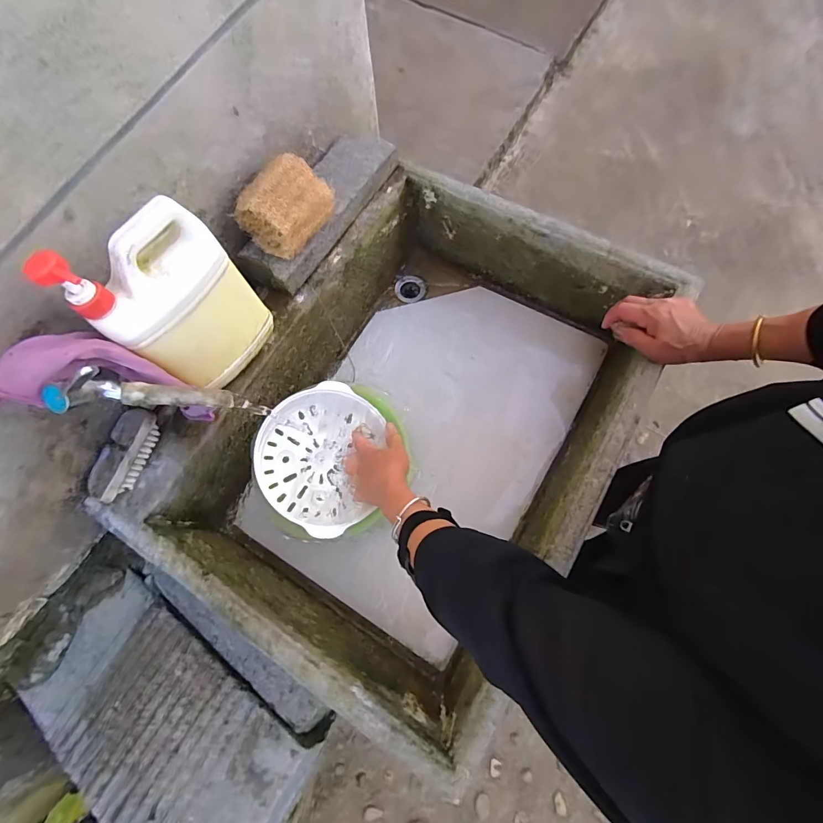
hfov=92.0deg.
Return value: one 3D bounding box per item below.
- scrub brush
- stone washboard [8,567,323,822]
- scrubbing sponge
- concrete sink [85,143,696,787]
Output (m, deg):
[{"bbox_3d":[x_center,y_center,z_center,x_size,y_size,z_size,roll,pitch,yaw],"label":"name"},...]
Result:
[{"bbox_3d":[-0.374,0.053,0.512,0.055,0.033,0.117,17,75,6],"label":"scrub brush"},{"bbox_3d":[-0.352,0.407,0.540,0.440,0.047,0.221,25,76,22],"label":"stone washboard"},{"bbox_3d":[-0.165,-0.274,0.528,0.069,0.071,0.113,39,78,11],"label":"scrubbing sponge"},{"bbox_3d":[0.010,-0.002,0.613,0.505,0.206,0.689,31,77,9],"label":"concrete sink"}]

